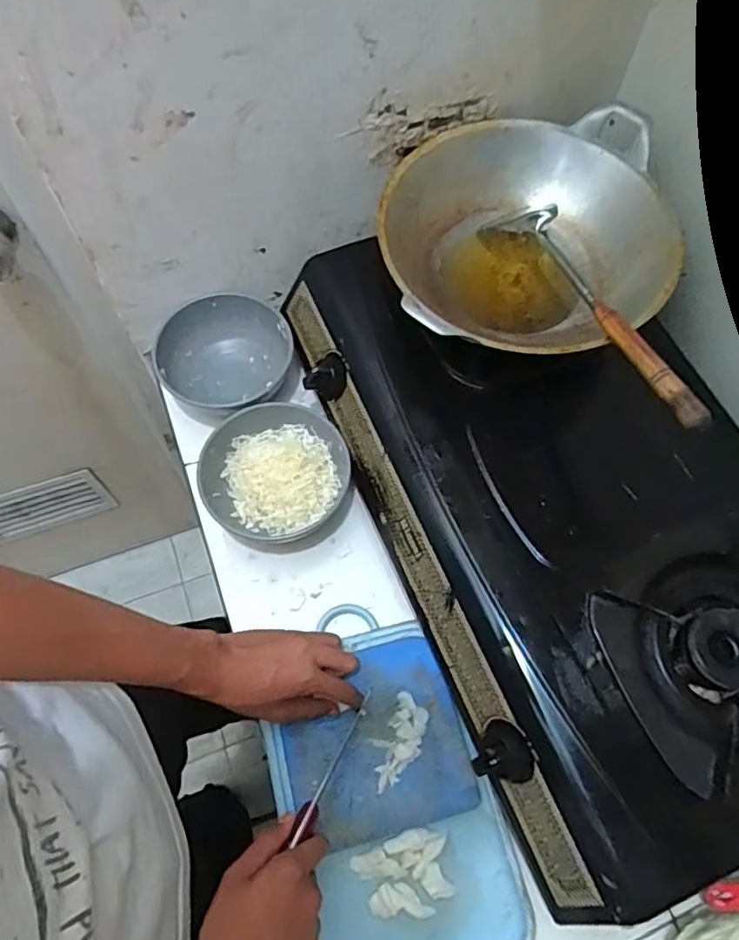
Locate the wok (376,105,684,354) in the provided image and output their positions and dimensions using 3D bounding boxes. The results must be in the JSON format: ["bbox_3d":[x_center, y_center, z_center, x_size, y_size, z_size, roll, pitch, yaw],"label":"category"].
[{"bbox_3d":[0.160,-0.228,0.620,0.276,0.099,0.278,-8,66,-5],"label":"wok"}]

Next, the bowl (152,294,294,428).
[{"bbox_3d":[-0.172,-0.128,0.741,0.155,0.079,0.154,1,65,-2],"label":"bowl"}]

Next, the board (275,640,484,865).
[{"bbox_3d":[0.003,0.264,0.586,0.167,0.019,0.163,-15,67,-8],"label":"board"}]

